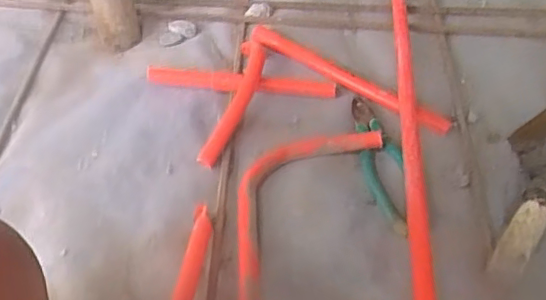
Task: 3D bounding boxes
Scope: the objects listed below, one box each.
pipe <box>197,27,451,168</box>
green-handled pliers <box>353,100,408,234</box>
[{"bbox_3d":[0.047,-0.098,0.781,0.298,0.022,0.243,-9,48,-3],"label":"pipe"},{"bbox_3d":[0.129,0.012,0.705,0.044,0.024,0.202,-6,48,0],"label":"green-handled pliers"}]

